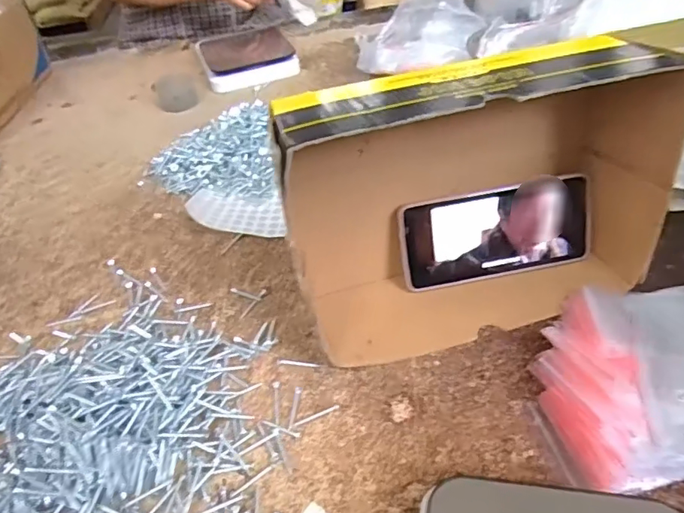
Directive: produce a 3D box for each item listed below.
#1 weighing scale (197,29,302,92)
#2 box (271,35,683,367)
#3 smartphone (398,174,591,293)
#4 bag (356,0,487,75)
[{"bbox_3d":[-0.164,-0.344,0.875,0.152,0.027,0.177,-13,43,-12],"label":"weighing scale"},{"bbox_3d":[0.099,-0.042,0.387,0.270,0.186,0.111,-12,42,-6],"label":"box"},{"bbox_3d":[0.132,-0.020,0.436,0.164,0.080,0.010,-10,21,-3],"label":"smartphone"},{"bbox_3d":[0.121,-0.362,0.785,0.158,0.108,0.146,21,49,28],"label":"bag"}]

